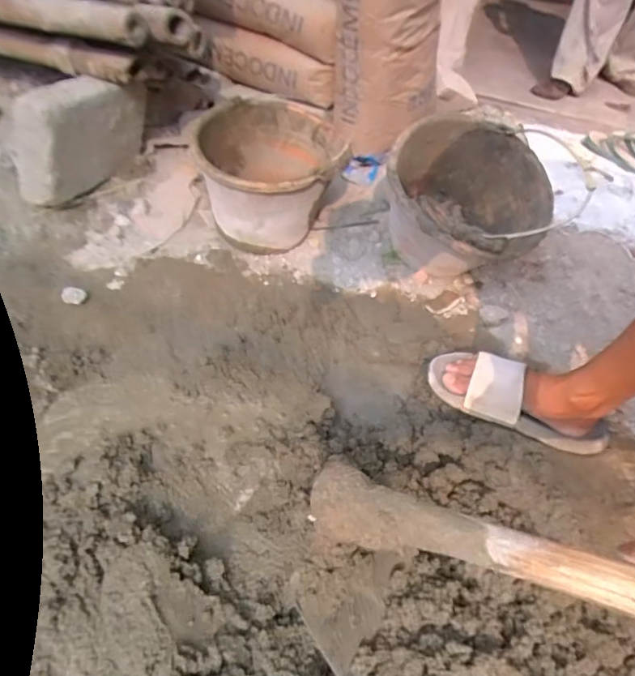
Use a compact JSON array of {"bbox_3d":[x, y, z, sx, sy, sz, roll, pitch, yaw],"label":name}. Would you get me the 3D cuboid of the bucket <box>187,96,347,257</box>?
[{"bbox_3d":[-0.092,-0.293,0.961,0.254,0.207,0.268,3,50,-2],"label":"bucket"}]

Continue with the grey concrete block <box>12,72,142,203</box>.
[{"bbox_3d":[-0.457,-0.408,1.029,0.070,0.228,0.345,25,51,17],"label":"grey concrete block"}]

